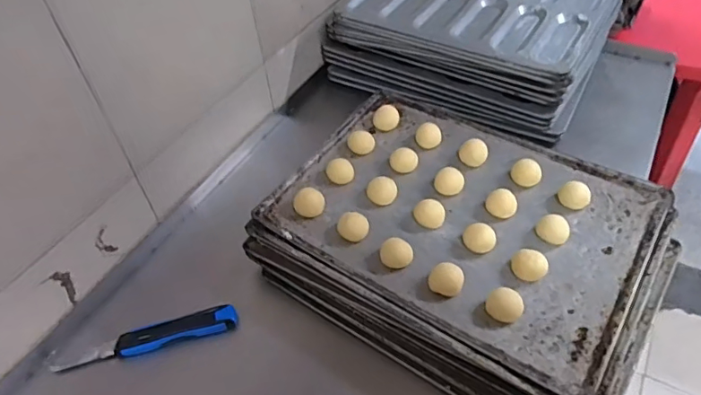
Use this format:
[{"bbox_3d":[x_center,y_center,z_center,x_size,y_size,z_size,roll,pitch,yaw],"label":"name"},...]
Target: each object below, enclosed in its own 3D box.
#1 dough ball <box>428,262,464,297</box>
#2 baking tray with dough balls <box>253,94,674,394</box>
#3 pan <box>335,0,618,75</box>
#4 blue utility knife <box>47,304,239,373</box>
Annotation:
[{"bbox_3d":[0.112,0.096,0.594,0.038,0.023,0.032,12,49,16],"label":"dough ball"},{"bbox_3d":[0.141,0.011,0.672,0.449,0.028,0.332,26,54,26],"label":"baking tray with dough balls"},{"bbox_3d":[0.234,-0.365,0.914,0.412,0.022,0.359,23,53,25],"label":"pan"},{"bbox_3d":[-0.260,0.181,0.643,0.230,0.017,0.039,-14,47,-8],"label":"blue utility knife"}]

